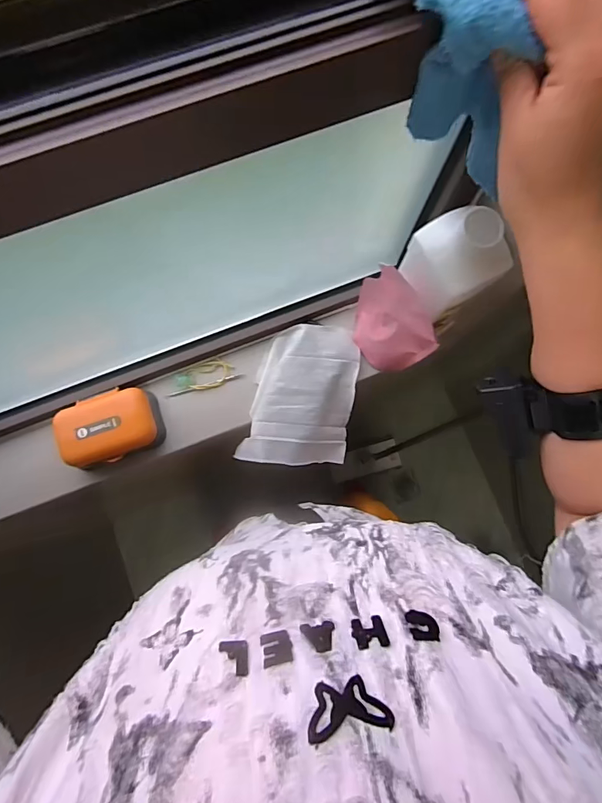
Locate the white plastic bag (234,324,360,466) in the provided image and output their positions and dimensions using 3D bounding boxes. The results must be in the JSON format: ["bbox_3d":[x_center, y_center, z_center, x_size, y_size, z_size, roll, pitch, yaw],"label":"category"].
[{"bbox_3d":[0.000,-0.008,0.602,0.146,0.046,0.196,9,80,1],"label":"white plastic bag"}]

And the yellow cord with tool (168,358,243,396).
[{"bbox_3d":[-0.136,-0.036,0.598,0.100,0.013,0.038,-16,81,-4],"label":"yellow cord with tool"}]

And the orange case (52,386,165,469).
[{"bbox_3d":[-0.248,0.032,0.565,0.117,0.055,0.085,-17,81,-4],"label":"orange case"}]

